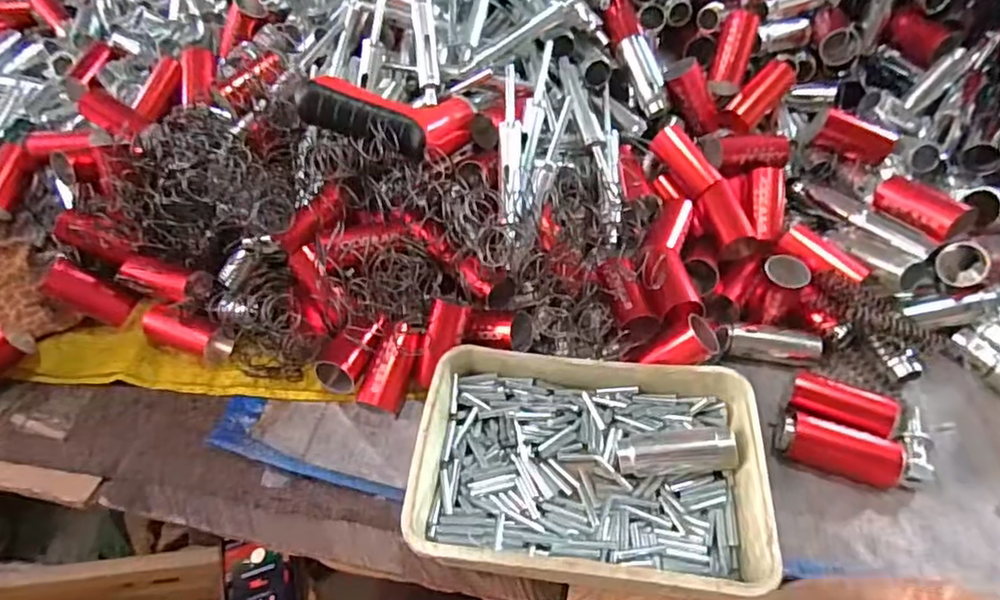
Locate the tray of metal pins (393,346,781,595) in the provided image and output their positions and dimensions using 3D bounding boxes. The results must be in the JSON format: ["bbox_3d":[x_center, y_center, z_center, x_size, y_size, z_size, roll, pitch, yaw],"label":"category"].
[{"bbox_3d":[0.053,0.100,0.367,0.199,0.042,0.138,5,51,7],"label":"tray of metal pins"}]

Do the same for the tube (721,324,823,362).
[{"bbox_3d":[0.197,0.029,0.435,0.075,0.021,0.022,3,51,5],"label":"tube"}]

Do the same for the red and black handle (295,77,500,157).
[{"bbox_3d":[-0.076,-0.135,0.461,0.149,0.024,0.069,6,49,-16],"label":"red and black handle"}]

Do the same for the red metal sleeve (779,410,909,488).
[{"bbox_3d":[0.214,0.094,0.378,0.070,0.027,0.033,18,54,16],"label":"red metal sleeve"}]

